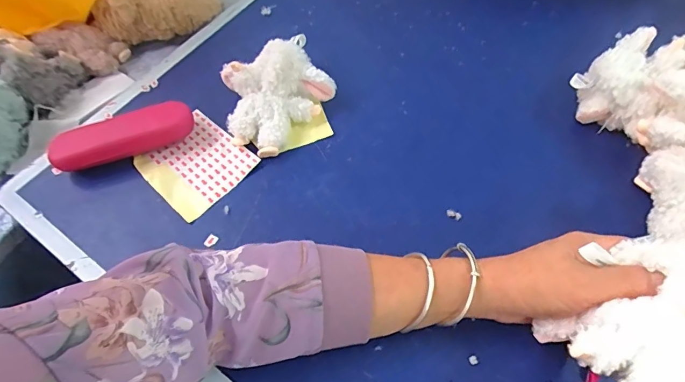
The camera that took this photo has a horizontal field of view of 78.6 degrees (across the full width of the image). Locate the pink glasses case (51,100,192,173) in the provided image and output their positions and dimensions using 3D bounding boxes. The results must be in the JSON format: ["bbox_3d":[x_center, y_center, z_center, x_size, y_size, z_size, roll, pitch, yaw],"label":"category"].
[{"bbox_3d":[-0.239,-0.058,0.462,0.148,0.040,0.044,-19,59,-9],"label":"pink glasses case"}]

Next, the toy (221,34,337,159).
[{"bbox_3d":[-0.081,-0.119,0.483,0.138,0.061,0.119,-38,63,-19],"label":"toy"}]

